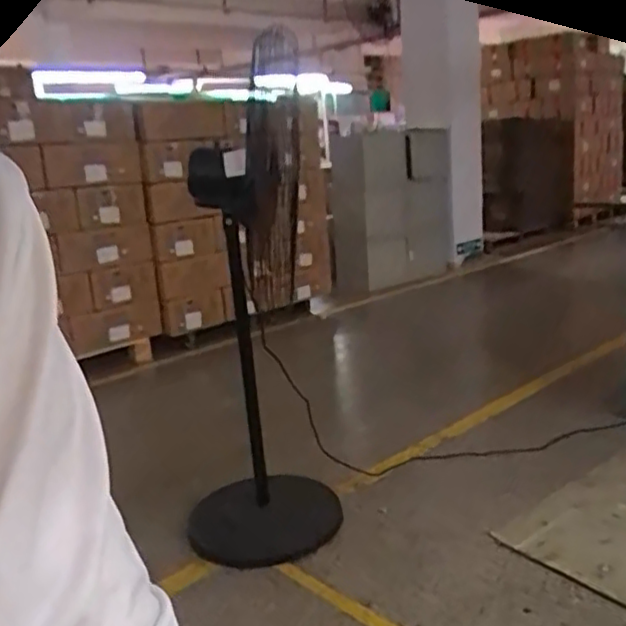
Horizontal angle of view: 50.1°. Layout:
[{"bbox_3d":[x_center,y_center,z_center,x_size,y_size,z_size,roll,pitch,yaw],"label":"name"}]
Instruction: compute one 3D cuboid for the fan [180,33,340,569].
[{"bbox_3d":[-0.195,0.025,1.854,0.409,1.273,0.466,-8,14,-12],"label":"fan"}]

